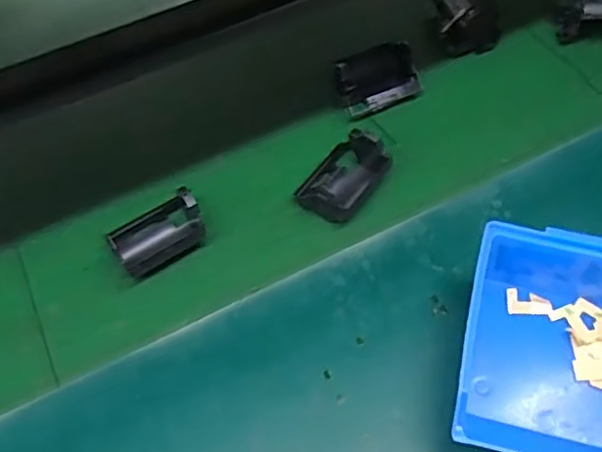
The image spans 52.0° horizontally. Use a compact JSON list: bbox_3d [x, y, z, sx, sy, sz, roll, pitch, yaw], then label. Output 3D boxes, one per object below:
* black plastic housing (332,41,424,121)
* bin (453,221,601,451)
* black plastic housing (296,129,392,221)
[{"bbox_3d":[0.069,-0.129,0.541,0.076,0.037,0.049,-21,57,-11],"label":"black plastic housing"},{"bbox_3d":[0.165,0.072,0.374,0.124,0.067,0.140,14,57,13],"label":"bin"},{"bbox_3d":[0.032,-0.042,0.484,0.051,0.032,0.068,35,65,25],"label":"black plastic housing"}]

